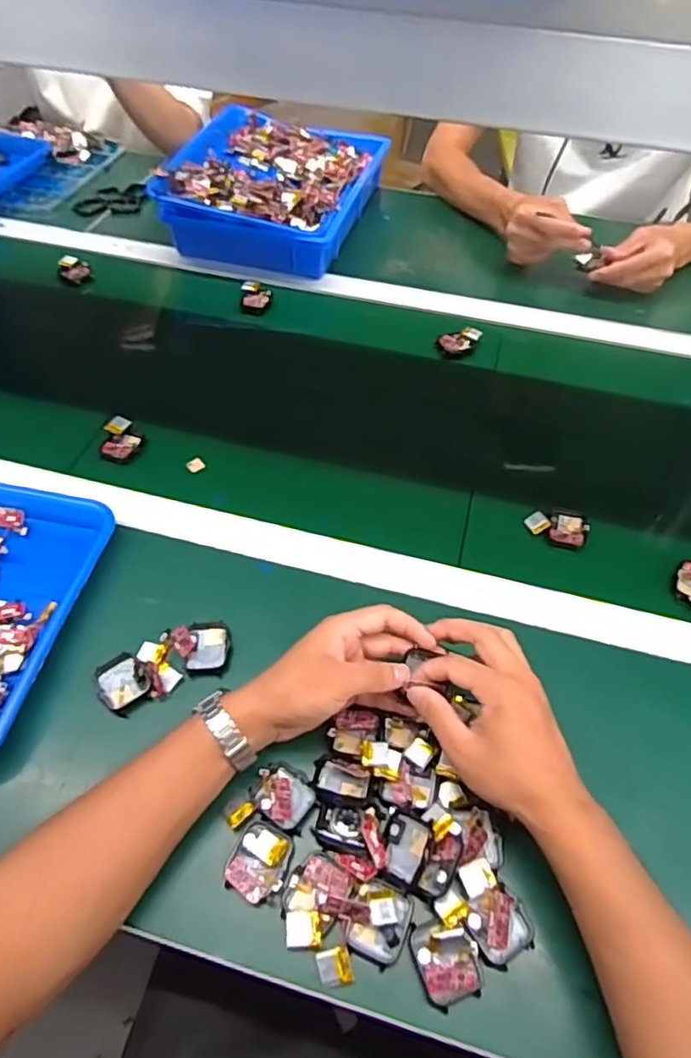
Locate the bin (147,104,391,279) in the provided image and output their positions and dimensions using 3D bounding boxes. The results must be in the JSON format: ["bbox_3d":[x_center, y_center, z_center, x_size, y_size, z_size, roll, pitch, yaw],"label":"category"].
[{"bbox_3d":[-0.102,-0.519,0.937,0.253,0.091,0.334,15,55,10],"label":"bin"}]

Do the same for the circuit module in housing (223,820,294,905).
[{"bbox_3d":[-0.060,0.230,0.429,0.039,0.007,0.047,20,56,14],"label":"circuit module in housing"}]

